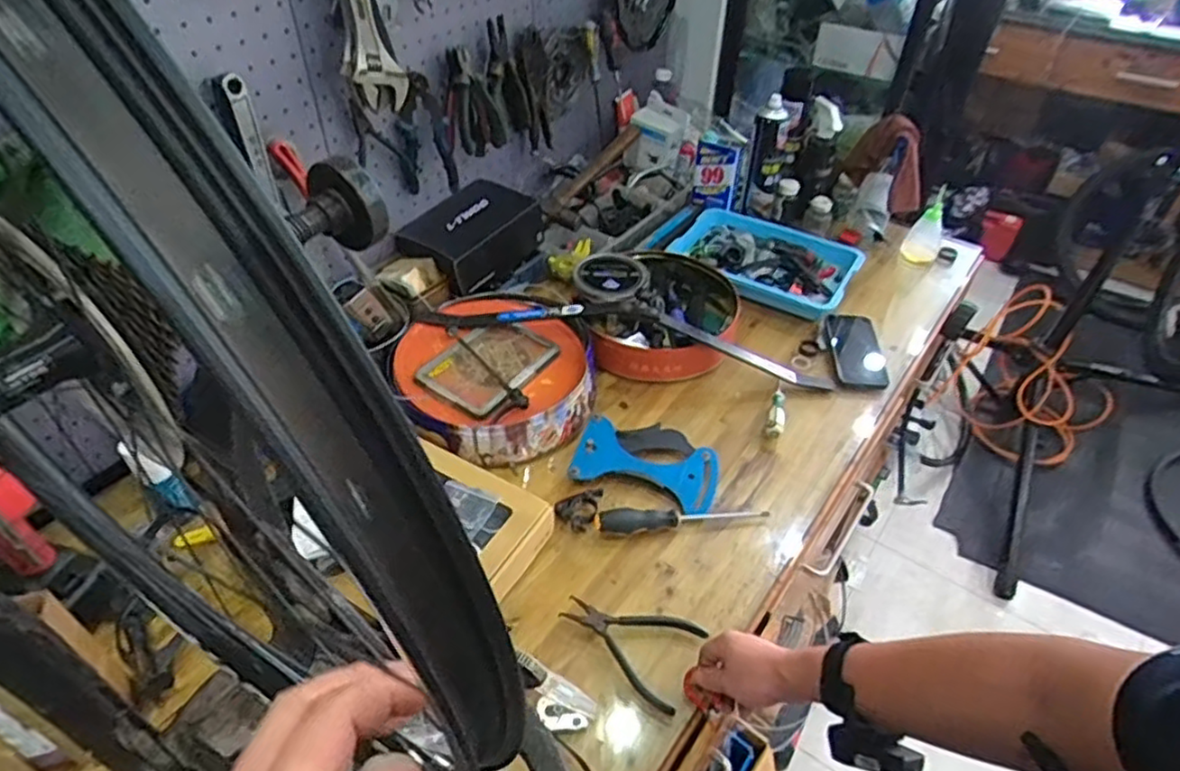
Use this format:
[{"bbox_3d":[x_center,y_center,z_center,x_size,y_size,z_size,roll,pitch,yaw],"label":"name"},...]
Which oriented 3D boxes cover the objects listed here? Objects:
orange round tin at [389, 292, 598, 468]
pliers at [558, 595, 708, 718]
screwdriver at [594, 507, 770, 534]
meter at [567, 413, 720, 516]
[{"bbox_3d":[-0.135,-0.027,1.010,0.282,0.090,0.295,-1,43,-3],"label":"orange round tin"},{"bbox_3d":[0.040,0.277,0.754,0.151,0.020,0.101,20,46,19],"label":"pliers"},{"bbox_3d":[0.118,0.166,0.873,0.224,0.031,0.027,-5,43,-6],"label":"screwdriver"},{"bbox_3d":[0.080,0.103,0.943,0.191,0.030,0.131,13,44,13],"label":"meter"}]

